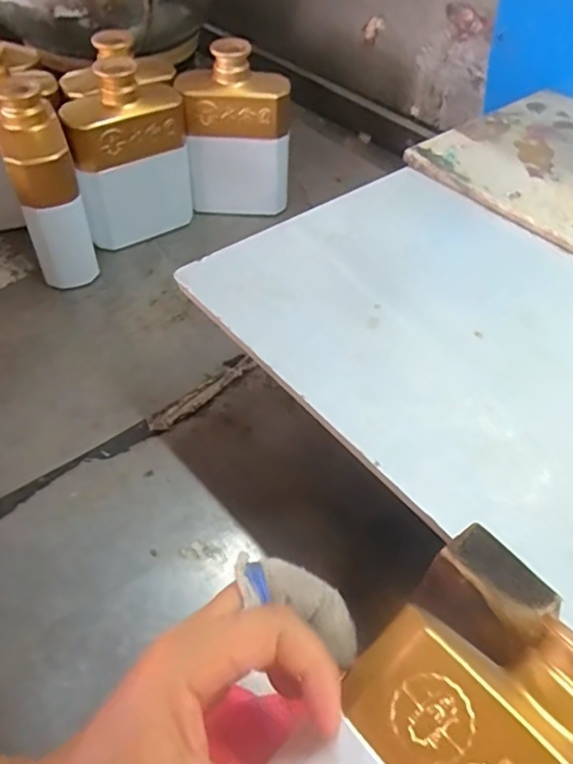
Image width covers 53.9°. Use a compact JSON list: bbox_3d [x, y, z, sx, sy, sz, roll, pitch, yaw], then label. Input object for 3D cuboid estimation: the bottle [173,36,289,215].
[{"bbox_3d":[-0.050,-0.248,0.568,0.103,0.149,0.050,-2,52,-2],"label":"bottle"}]

